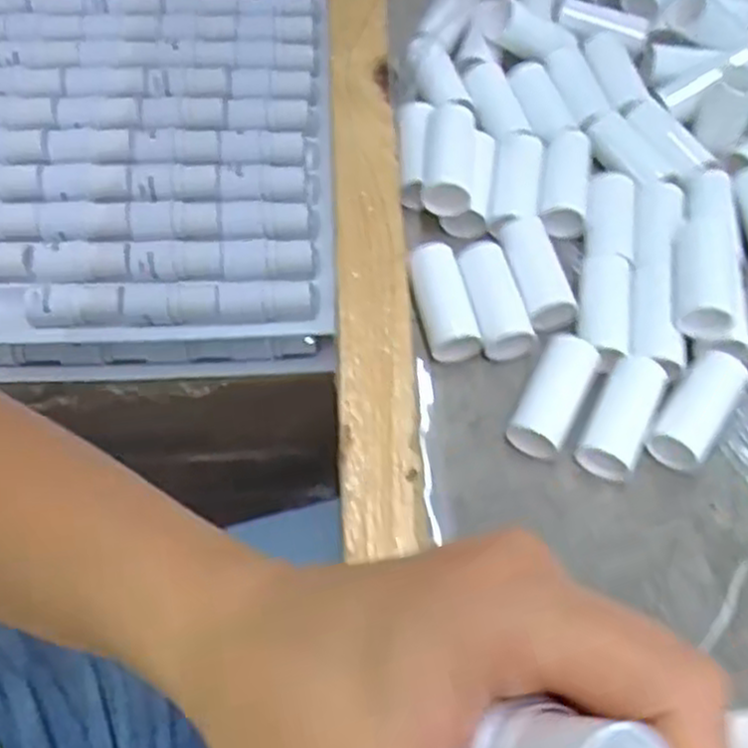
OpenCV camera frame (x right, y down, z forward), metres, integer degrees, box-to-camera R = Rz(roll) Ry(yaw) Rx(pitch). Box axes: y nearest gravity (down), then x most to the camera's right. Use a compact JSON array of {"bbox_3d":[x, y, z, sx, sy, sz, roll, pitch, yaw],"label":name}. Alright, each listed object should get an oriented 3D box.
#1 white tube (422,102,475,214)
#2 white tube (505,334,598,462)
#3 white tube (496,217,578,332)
[{"bbox_3d":[0.032,-0.094,0.336,0.021,0.016,0.053,6,62,2],"label":"white tube"},{"bbox_3d":[0.070,0.009,0.304,0.021,0.015,0.047,25,65,12],"label":"white tube"},{"bbox_3d":[0.068,-0.043,0.328,0.020,0.020,0.047,-13,63,-8],"label":"white tube"}]

